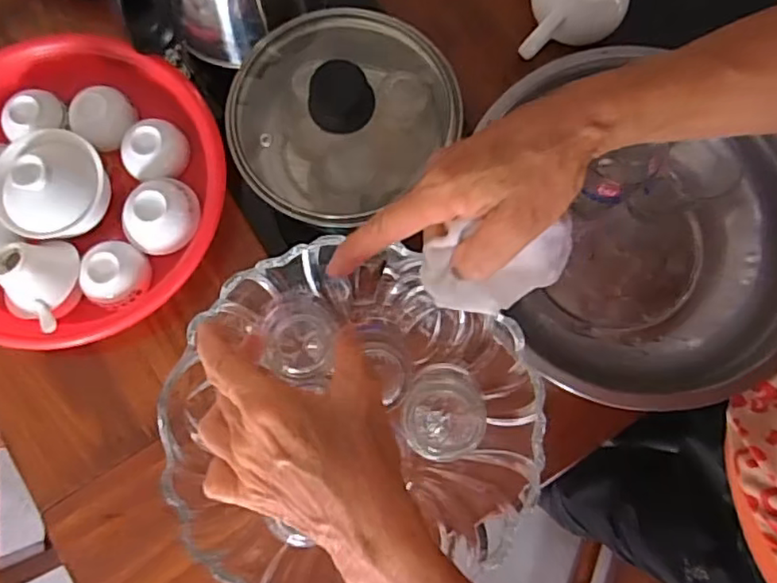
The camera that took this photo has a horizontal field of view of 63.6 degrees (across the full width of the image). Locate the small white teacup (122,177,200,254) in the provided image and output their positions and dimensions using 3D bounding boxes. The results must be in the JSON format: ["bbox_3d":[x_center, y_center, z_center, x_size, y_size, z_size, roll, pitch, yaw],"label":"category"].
[{"bbox_3d":[-0.179,-0.060,0.491,0.060,0.026,0.050,-38,81,-6],"label":"small white teacup"}]

